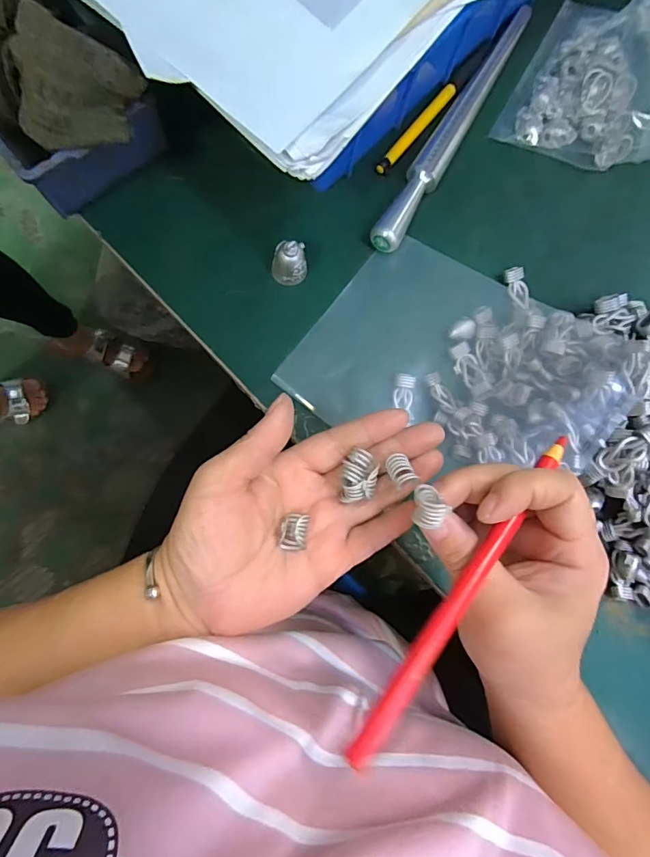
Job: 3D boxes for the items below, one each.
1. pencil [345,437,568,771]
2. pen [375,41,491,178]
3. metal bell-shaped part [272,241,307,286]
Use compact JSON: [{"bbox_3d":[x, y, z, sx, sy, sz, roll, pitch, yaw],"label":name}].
[{"bbox_3d":[0.063,0.064,0.194,0.011,0.007,0.166,43,70,0],"label":"pencil"},{"bbox_3d":[0.087,-0.250,0.355,0.012,0.007,0.142,40,81,0],"label":"pen"},{"bbox_3d":[-0.024,-0.114,0.308,0.023,0.036,0.018,-12,85,-7],"label":"metal bell-shaped part"}]

